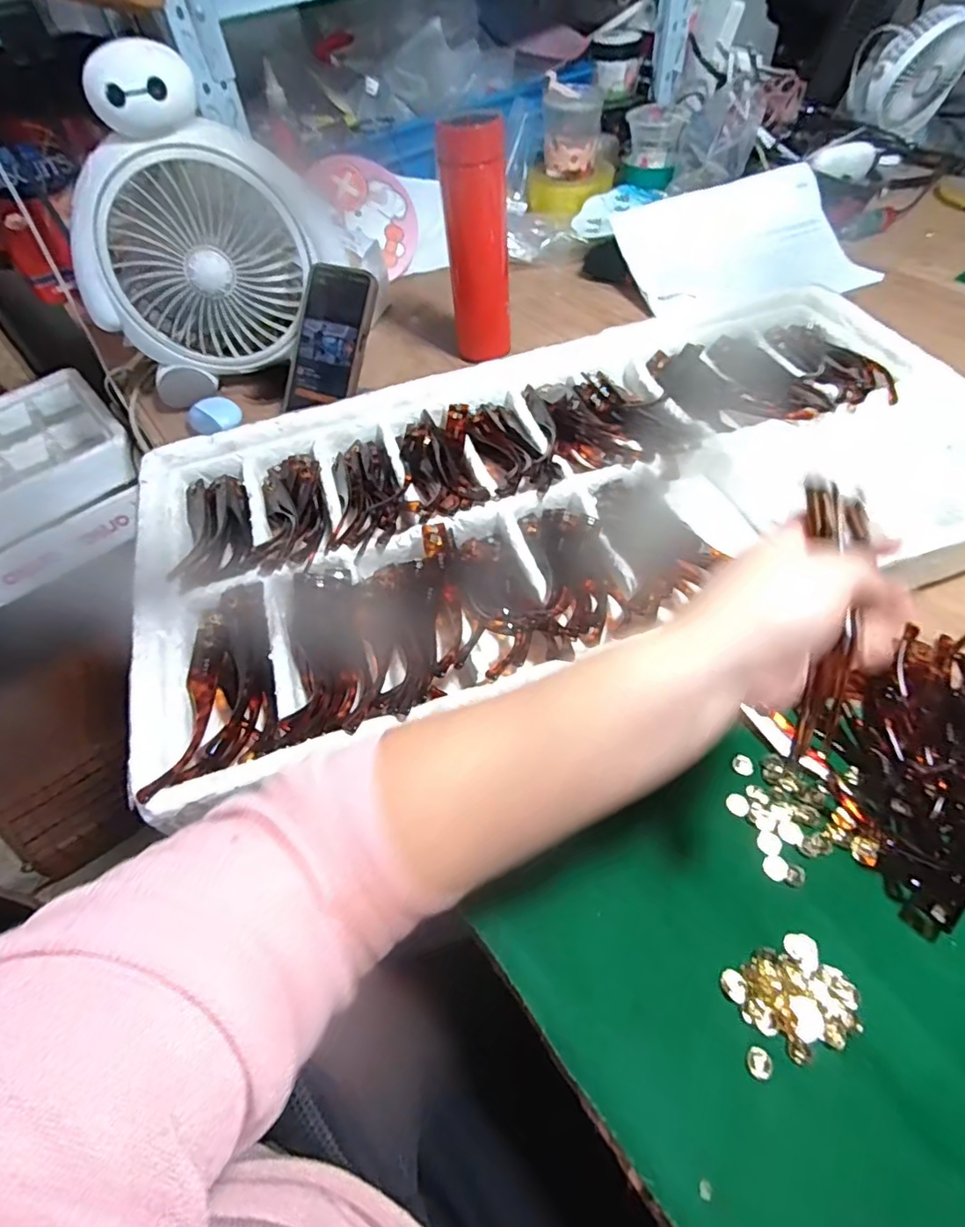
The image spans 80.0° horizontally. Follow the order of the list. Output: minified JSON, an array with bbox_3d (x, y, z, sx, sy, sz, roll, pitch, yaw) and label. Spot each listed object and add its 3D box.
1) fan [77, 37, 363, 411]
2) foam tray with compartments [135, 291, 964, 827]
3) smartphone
[{"bbox_3d":[-0.279,-0.377,0.578,0.271,0.251,0.102,-12,55,-3],"label":"fan"},{"bbox_3d":[0.087,-0.107,0.499,0.724,0.063,0.374,-18,56,-7],"label":"foam tray with compartments"},{"bbox_3d":[-0.157,-0.277,0.591,0.081,0.142,0.017,21,17,15],"label":"smartphone"}]

